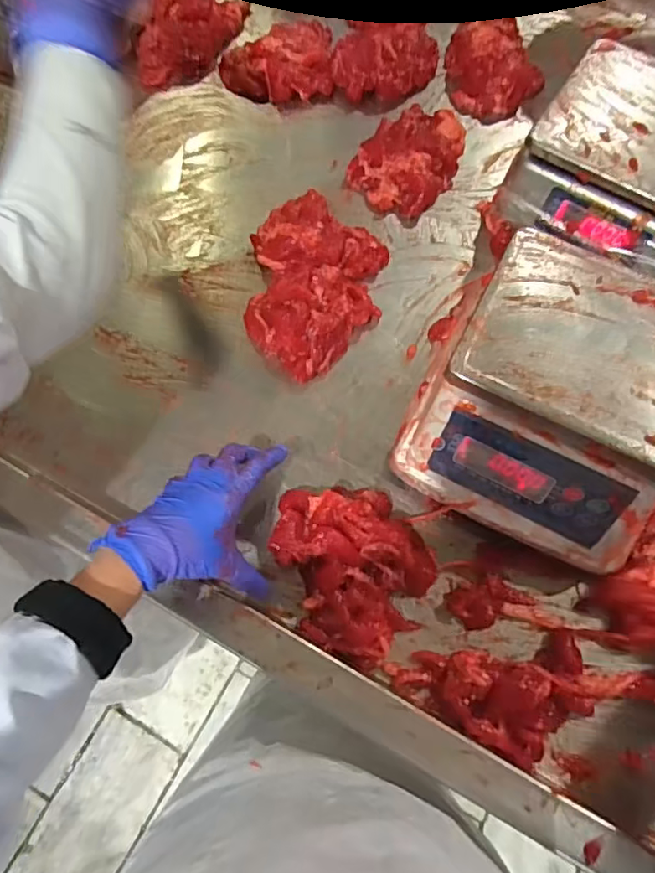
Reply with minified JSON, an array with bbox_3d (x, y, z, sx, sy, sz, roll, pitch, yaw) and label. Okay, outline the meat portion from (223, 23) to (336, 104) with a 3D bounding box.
[{"bbox_3d":[-0.072,-0.527,0.795,0.155,0.040,0.124,-3,70,1],"label":"meat portion"}]

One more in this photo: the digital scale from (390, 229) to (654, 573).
[{"bbox_3d":[0.210,-0.034,0.529,0.220,0.135,0.240,26,73,10],"label":"digital scale"}]

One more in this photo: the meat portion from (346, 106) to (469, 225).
[{"bbox_3d":[0.111,-0.364,0.728,0.116,0.038,0.179,36,75,13],"label":"meat portion"}]

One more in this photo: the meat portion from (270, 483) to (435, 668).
[{"bbox_3d":[0.017,0.116,0.533,0.157,0.050,0.139,34,75,13],"label":"meat portion"}]

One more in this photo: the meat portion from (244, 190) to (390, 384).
[{"bbox_3d":[-0.013,-0.175,0.648,0.149,0.063,0.224,1,70,2],"label":"meat portion"}]

